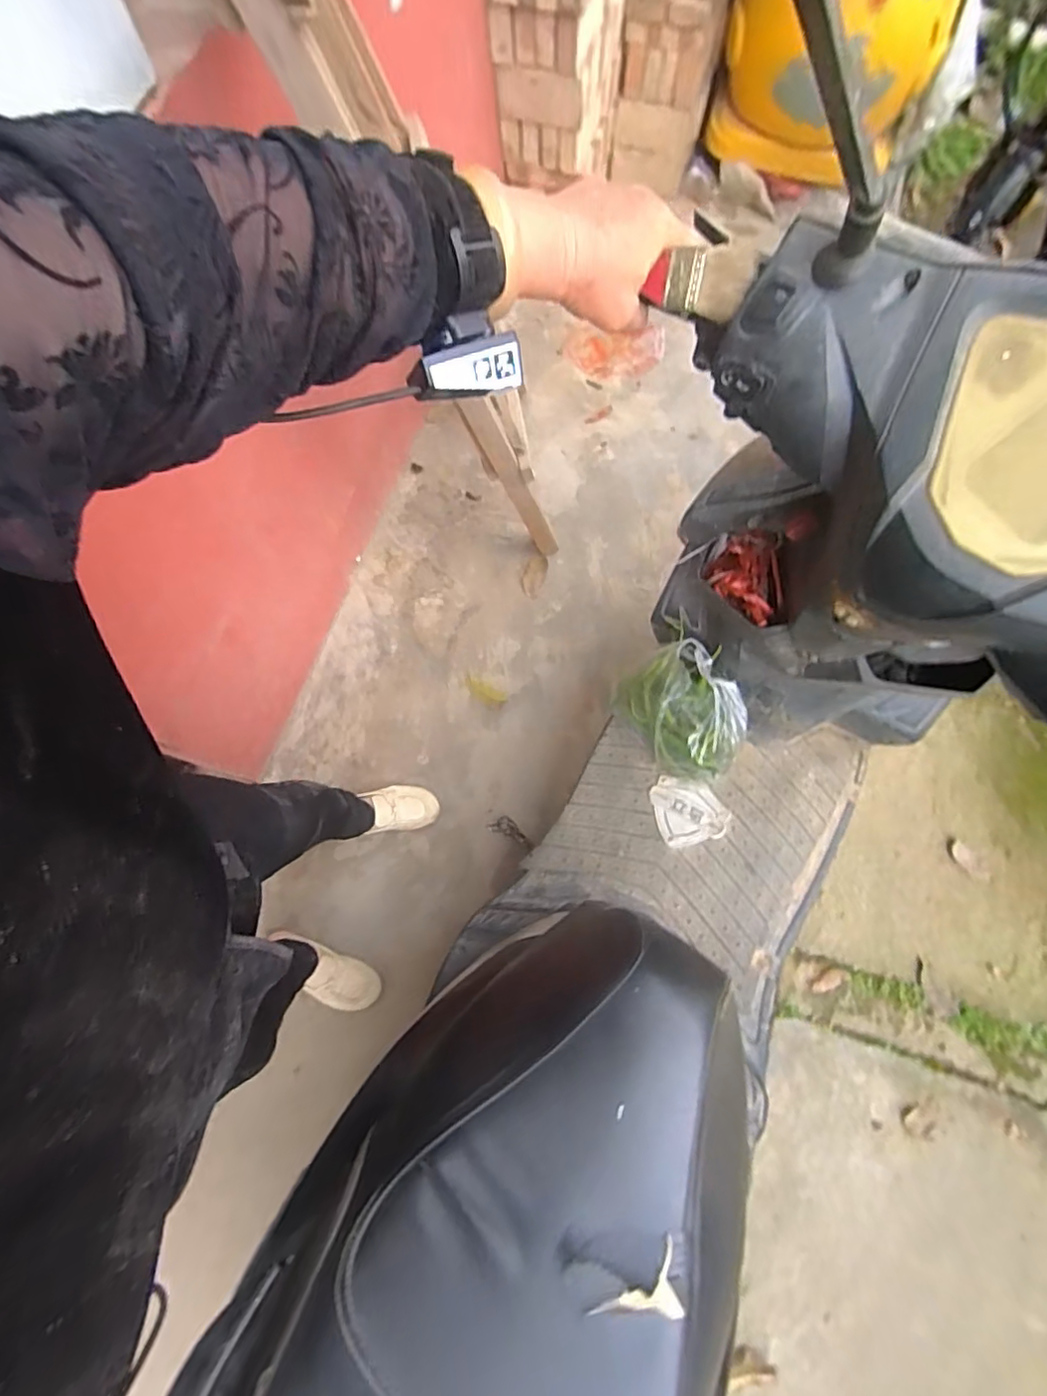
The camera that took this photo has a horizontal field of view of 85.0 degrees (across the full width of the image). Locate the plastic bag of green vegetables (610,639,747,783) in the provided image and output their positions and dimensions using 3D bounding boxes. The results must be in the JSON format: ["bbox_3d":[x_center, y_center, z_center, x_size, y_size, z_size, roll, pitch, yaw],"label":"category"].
[{"bbox_3d":[0.270,0.029,0.976,0.151,0.173,0.233,-26,74,-5],"label":"plastic bag of green vegetables"}]

